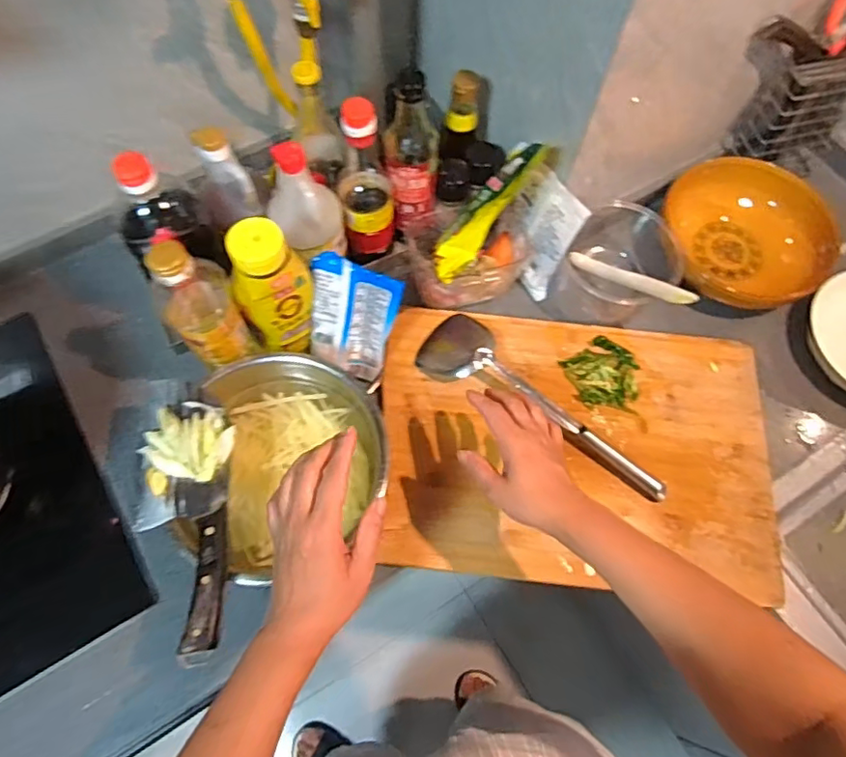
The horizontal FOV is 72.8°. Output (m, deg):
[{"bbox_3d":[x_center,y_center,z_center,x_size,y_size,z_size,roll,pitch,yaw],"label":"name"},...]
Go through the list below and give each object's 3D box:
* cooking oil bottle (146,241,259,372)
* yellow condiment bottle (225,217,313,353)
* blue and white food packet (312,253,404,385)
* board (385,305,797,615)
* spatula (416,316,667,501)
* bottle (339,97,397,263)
[{"bbox_3d":[-0.229,-0.068,0.608,0.072,0.218,0.062,-31,71,-14],"label":"cooking oil bottle"},{"bbox_3d":[-0.162,-0.094,0.638,0.064,0.187,0.057,7,67,1],"label":"yellow condiment bottle"},{"bbox_3d":[-0.087,-0.069,0.679,0.102,0.141,0.016,18,35,-2],"label":"blue and white food packet"},{"bbox_3d":[0.183,0.078,0.696,0.463,0.027,0.320,7,67,1],"label":"board"},{"bbox_3d":[0.133,0.040,0.691,0.337,0.041,0.089,42,72,15],"label":"spatula"},{"bbox_3d":[-0.067,-0.241,0.708,0.067,0.233,0.082,-3,67,-3],"label":"bottle"}]

